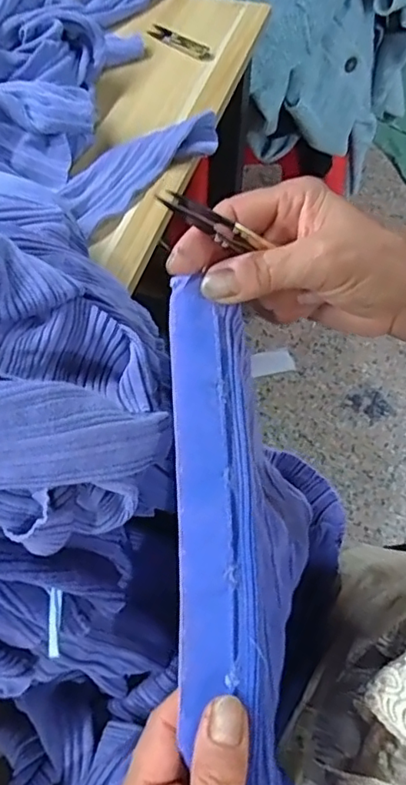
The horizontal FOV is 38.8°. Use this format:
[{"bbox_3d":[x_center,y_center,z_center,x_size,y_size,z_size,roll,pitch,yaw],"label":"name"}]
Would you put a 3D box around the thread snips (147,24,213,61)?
[{"bbox_3d":[-0.030,-0.439,0.721,0.098,0.007,0.024,39,65,22],"label":"thread snips"}]

